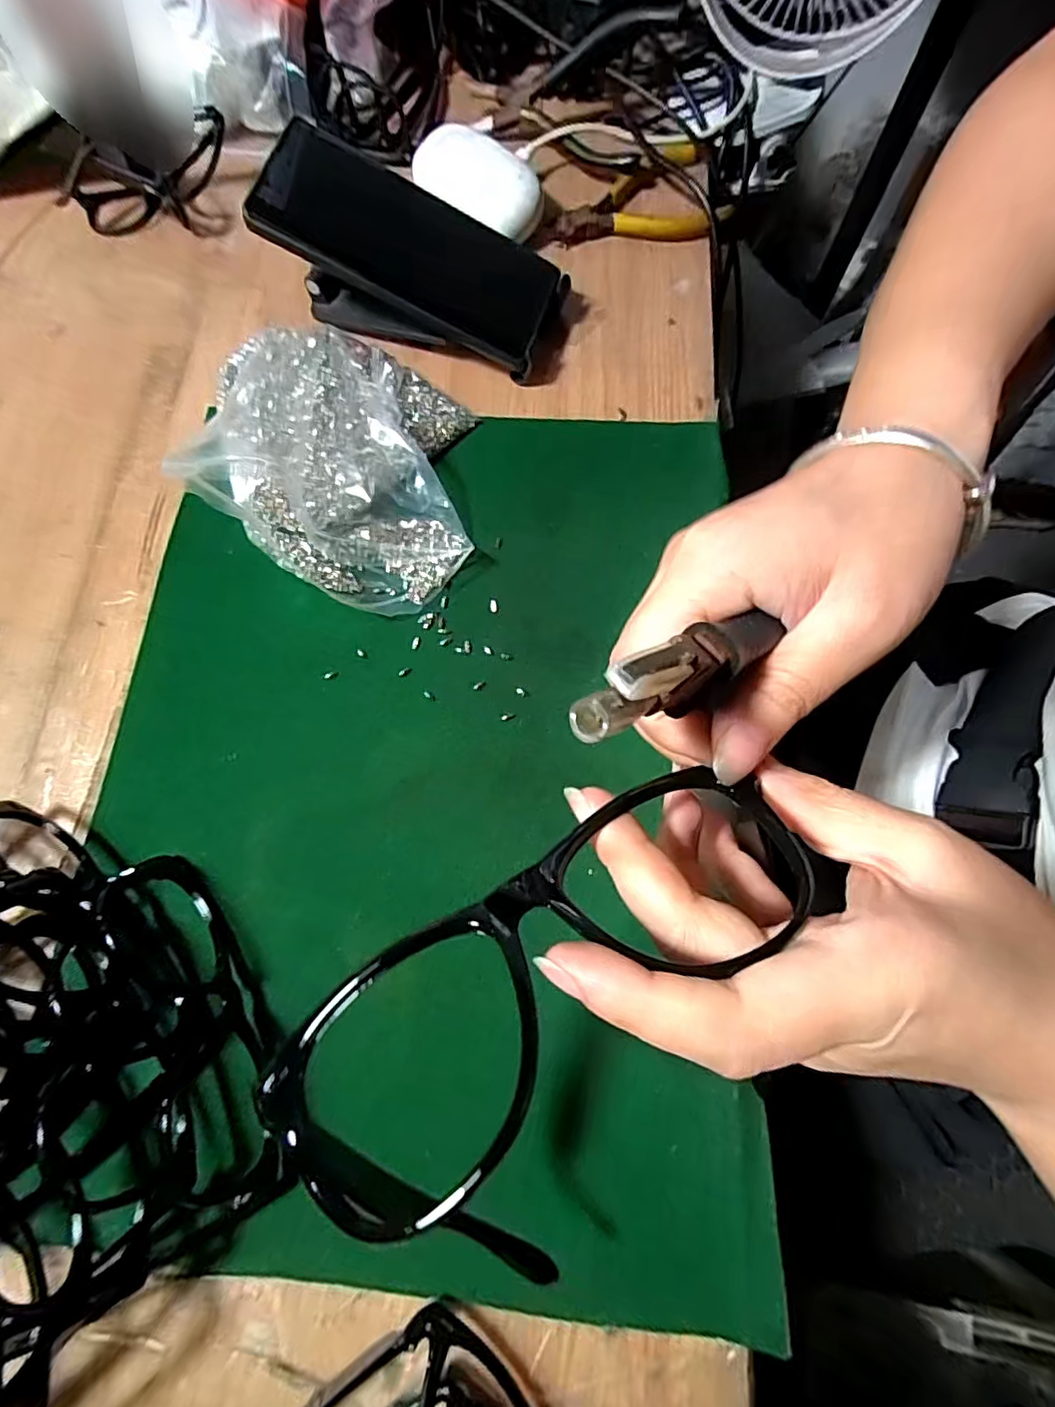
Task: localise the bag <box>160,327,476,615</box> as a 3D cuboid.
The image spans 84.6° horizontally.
[{"bbox_3d":[-0.100,-0.135,0.321,0.157,0.038,0.138,23,76,9],"label":"bag"}]

